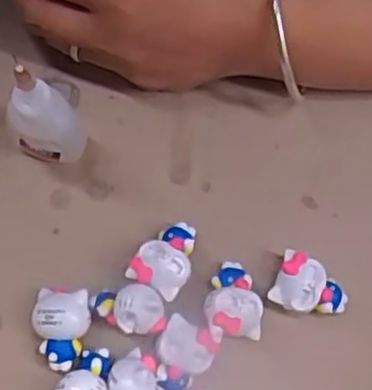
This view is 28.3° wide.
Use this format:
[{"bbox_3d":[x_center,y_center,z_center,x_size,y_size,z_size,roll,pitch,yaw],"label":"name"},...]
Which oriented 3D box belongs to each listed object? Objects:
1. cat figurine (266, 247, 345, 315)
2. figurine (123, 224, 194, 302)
[{"bbox_3d":[0.056,0.043,0.335,0.033,0.017,0.024,24,78,3],"label":"cat figurine"},{"bbox_3d":[-0.008,0.028,0.337,0.025,0.017,0.035,30,78,5],"label":"figurine"}]

